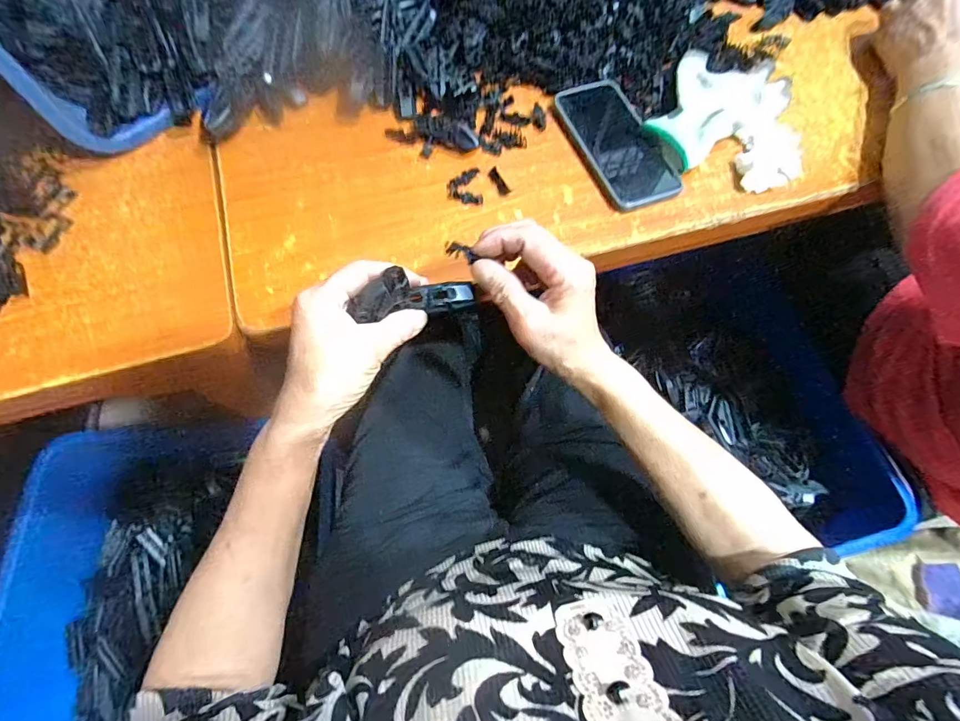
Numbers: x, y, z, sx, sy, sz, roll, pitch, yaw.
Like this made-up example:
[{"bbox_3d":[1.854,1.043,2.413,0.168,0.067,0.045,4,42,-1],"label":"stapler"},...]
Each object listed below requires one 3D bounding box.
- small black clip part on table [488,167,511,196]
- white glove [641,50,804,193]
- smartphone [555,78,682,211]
[{"bbox_3d":[0.019,-0.182,0.451,0.013,0.004,0.034,-26,72,-12],"label":"small black clip part on table"},{"bbox_3d":[0.262,-0.267,0.475,0.155,0.033,0.171,4,68,0],"label":"white glove"},{"bbox_3d":[0.144,-0.234,0.471,0.074,0.011,0.165,-18,70,-9],"label":"smartphone"}]

